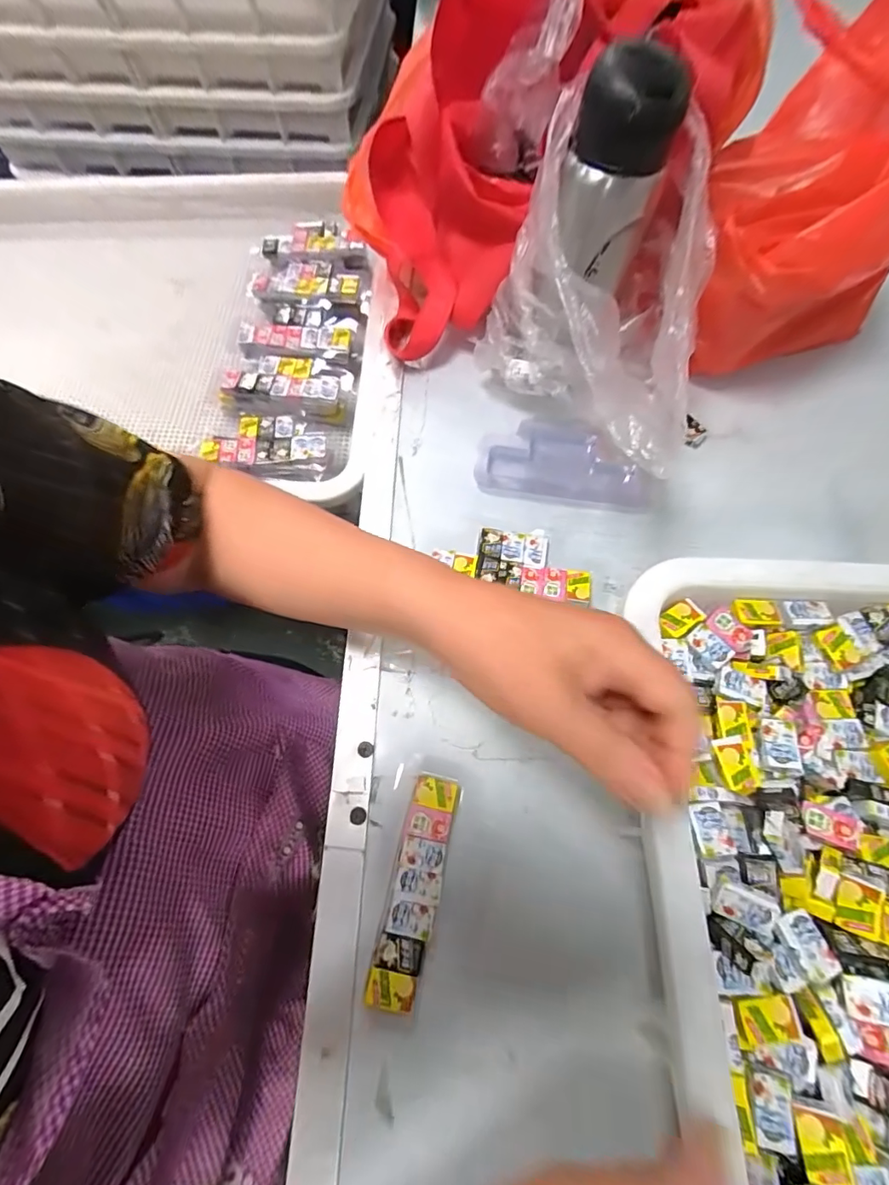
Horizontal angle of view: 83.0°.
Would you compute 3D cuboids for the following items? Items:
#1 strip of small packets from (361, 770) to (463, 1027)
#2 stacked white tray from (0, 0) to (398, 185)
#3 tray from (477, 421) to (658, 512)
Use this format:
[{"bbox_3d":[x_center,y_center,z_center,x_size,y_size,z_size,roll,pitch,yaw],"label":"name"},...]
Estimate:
[{"bbox_3d":[-0.016,0.168,0.289,0.028,0.012,0.117,13,65,6],"label":"strip of small packets"},{"bbox_3d":[-0.420,-0.822,0.713,0.613,0.264,0.358,9,66,1],"label":"stacked white tray"},{"bbox_3d":[0.101,-0.105,0.416,0.141,0.015,0.077,10,65,5],"label":"tray"}]

